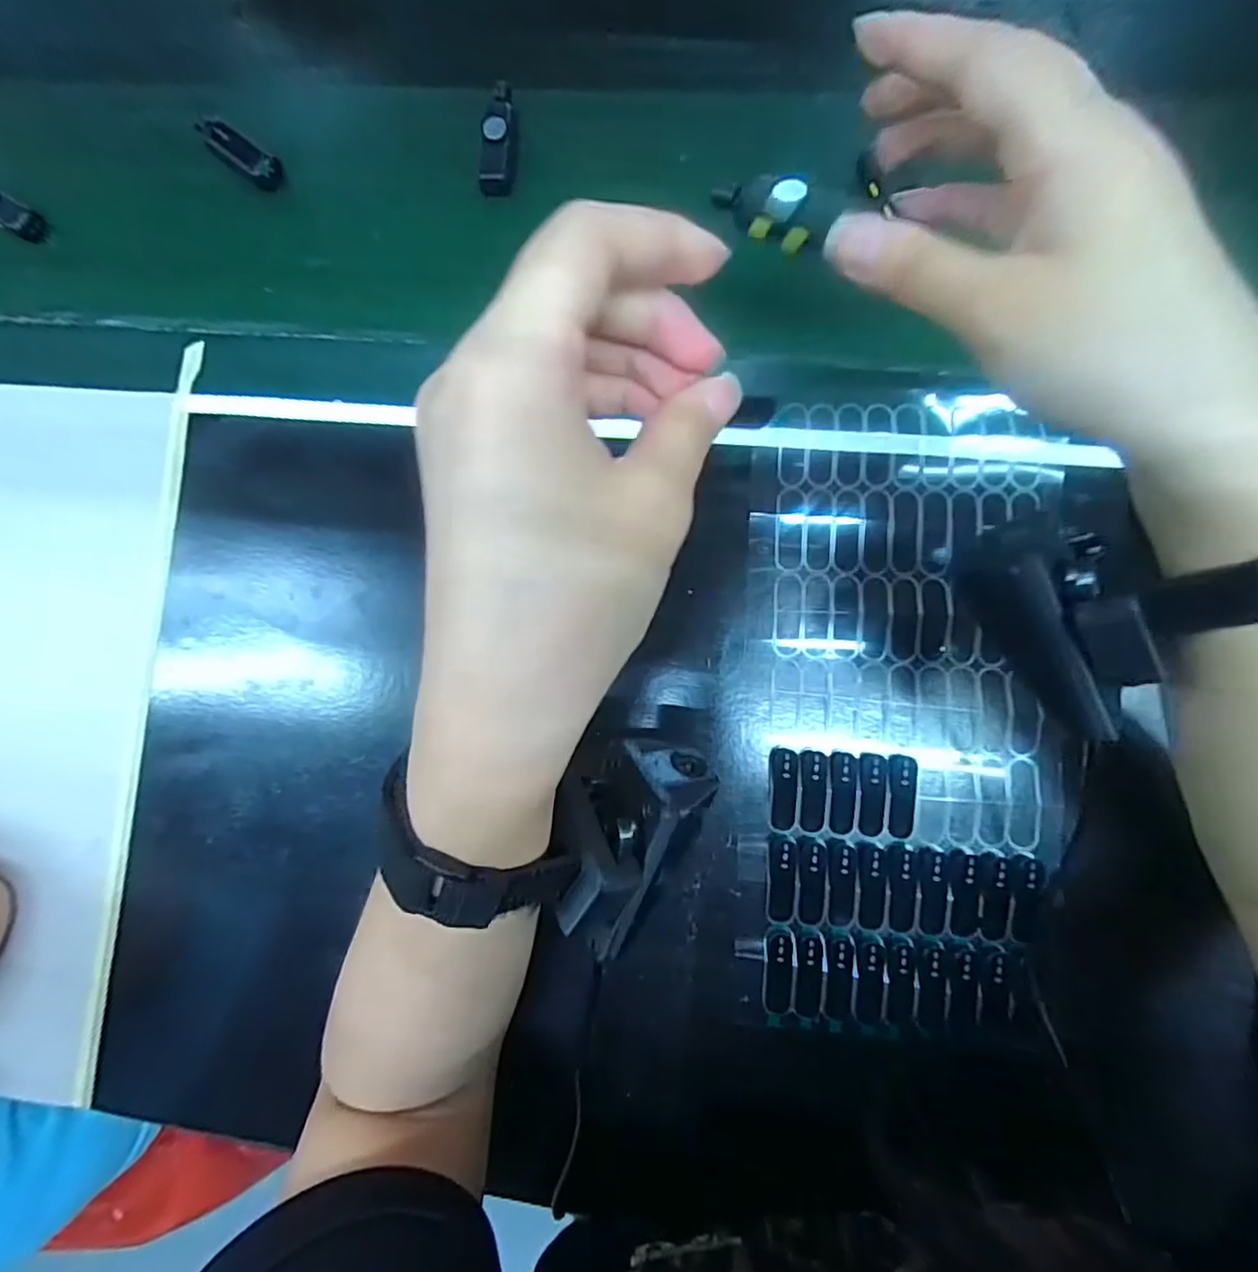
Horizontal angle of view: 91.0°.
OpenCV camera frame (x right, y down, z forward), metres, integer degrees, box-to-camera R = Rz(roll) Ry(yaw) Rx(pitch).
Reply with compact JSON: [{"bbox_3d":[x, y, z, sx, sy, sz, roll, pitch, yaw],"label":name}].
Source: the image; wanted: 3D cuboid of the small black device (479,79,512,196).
[{"bbox_3d":[-0.070,-0.270,0.333,0.014,0.015,0.059,6,85,5],"label":"small black device"}]

